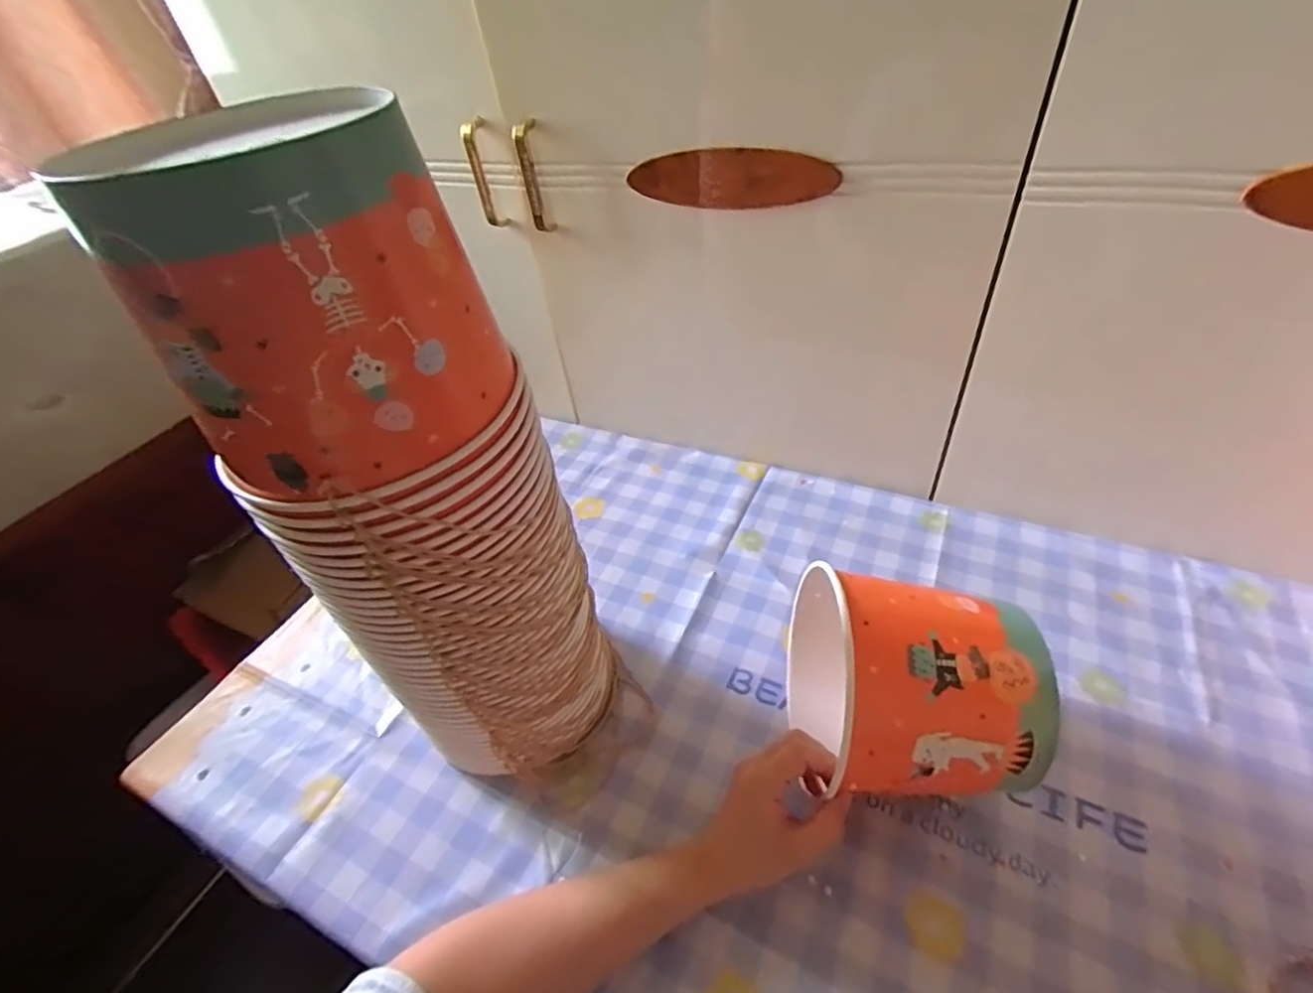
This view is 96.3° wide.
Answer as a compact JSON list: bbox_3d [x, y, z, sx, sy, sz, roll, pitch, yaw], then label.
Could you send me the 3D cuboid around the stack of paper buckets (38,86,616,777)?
[{"bbox_3d":[-0.128,0.023,0.346,0.120,0.417,0.122,7,46,15],"label":"stack of paper buckets"}]

